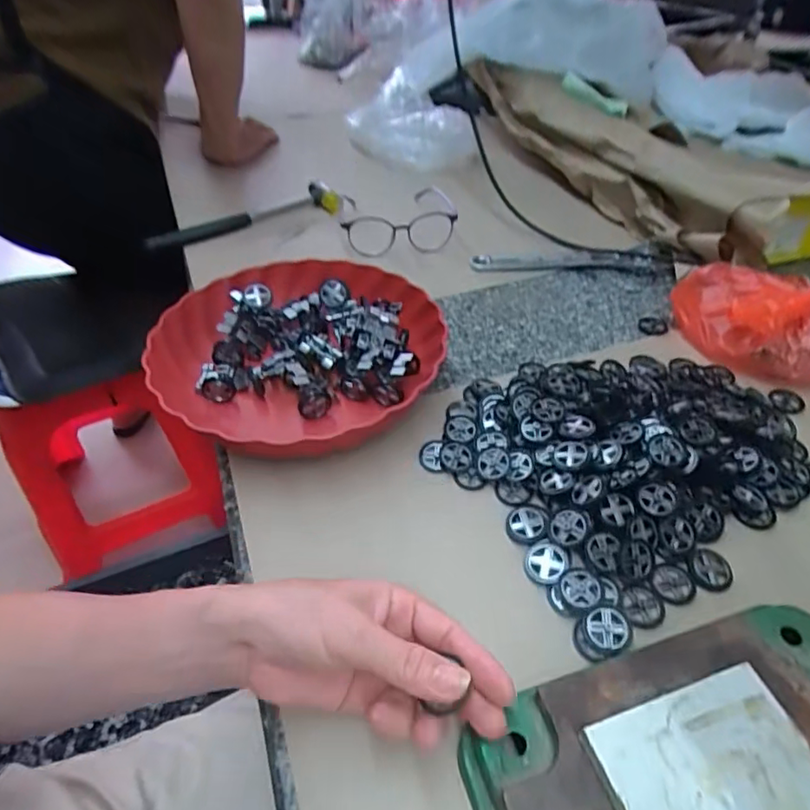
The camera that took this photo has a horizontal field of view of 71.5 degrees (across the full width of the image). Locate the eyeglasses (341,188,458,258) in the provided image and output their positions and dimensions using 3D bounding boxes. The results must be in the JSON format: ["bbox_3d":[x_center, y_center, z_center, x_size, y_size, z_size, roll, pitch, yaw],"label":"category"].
[{"bbox_3d":[-0.016,-0.241,0.713,0.139,0.048,0.140,-9,44,-8],"label":"eyeglasses"}]

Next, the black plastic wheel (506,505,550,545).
[{"bbox_3d":[0.085,0.081,0.390,0.027,0.006,0.031,4,44,5],"label":"black plastic wheel"}]

